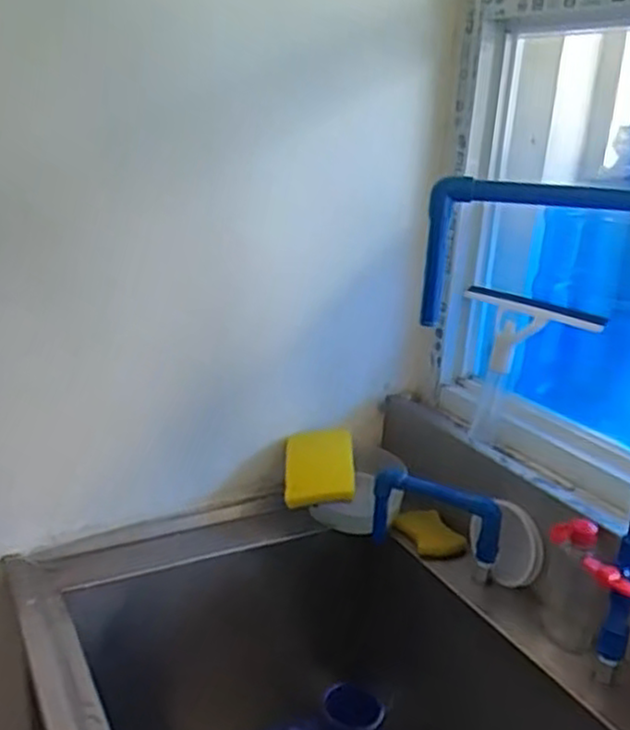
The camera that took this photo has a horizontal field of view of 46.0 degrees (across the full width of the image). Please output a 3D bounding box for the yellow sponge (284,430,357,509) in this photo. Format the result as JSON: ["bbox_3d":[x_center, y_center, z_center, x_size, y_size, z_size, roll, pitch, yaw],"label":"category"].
[{"bbox_3d":[0.006,0.144,1.076,0.098,0.030,0.119,-8,51,3],"label":"yellow sponge"}]

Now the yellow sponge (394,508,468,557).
[{"bbox_3d":[0.167,0.244,1.081,0.082,0.017,0.101,-6,21,-26],"label":"yellow sponge"}]

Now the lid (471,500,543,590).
[{"bbox_3d":[0.248,0.234,0.966,0.106,0.110,0.015,20,25,40],"label":"lid"}]

